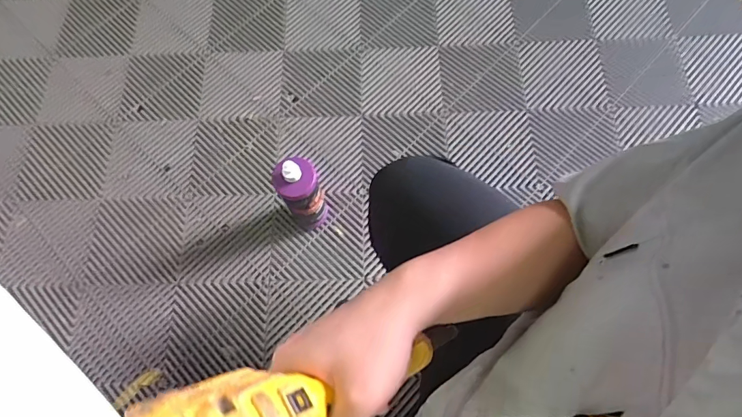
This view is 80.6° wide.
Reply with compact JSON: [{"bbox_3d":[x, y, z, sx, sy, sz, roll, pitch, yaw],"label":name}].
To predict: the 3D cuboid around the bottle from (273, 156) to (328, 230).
[{"bbox_3d":[-0.139,-0.029,0.897,0.082,0.258,0.087,-22,71,-6],"label":"bottle"}]

